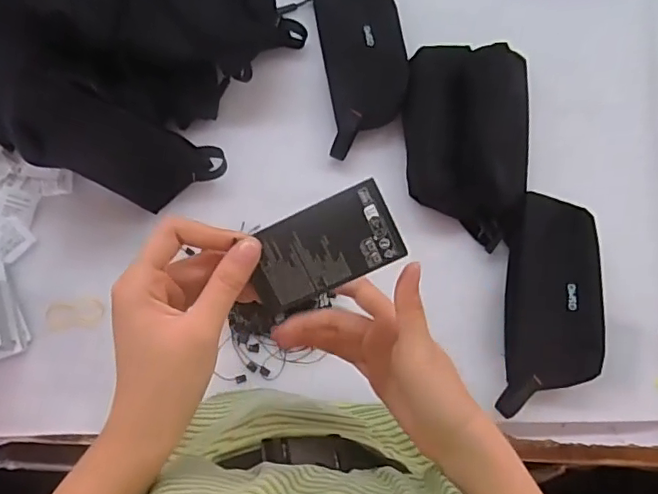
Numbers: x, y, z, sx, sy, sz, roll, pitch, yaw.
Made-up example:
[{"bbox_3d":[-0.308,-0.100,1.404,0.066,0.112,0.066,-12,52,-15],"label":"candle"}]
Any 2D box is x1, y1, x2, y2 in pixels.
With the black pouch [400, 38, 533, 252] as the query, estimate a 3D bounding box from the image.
[{"bbox_3d":[0.145,-0.110,0.592,0.142,0.047,0.211,6,80,-3],"label":"black pouch"}]

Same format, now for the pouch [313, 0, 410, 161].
[{"bbox_3d":[0.037,-0.210,0.612,0.087,0.035,0.210,-7,81,-6],"label":"pouch"}]

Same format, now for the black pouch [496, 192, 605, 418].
[{"bbox_3d":[0.223,0.056,0.564,0.086,0.048,0.209,6,80,-3],"label":"black pouch"}]

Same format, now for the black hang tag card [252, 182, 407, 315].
[{"bbox_3d":[-0.004,0.001,0.320,0.086,0.004,0.047,-24,101,4],"label":"black hang tag card"}]

